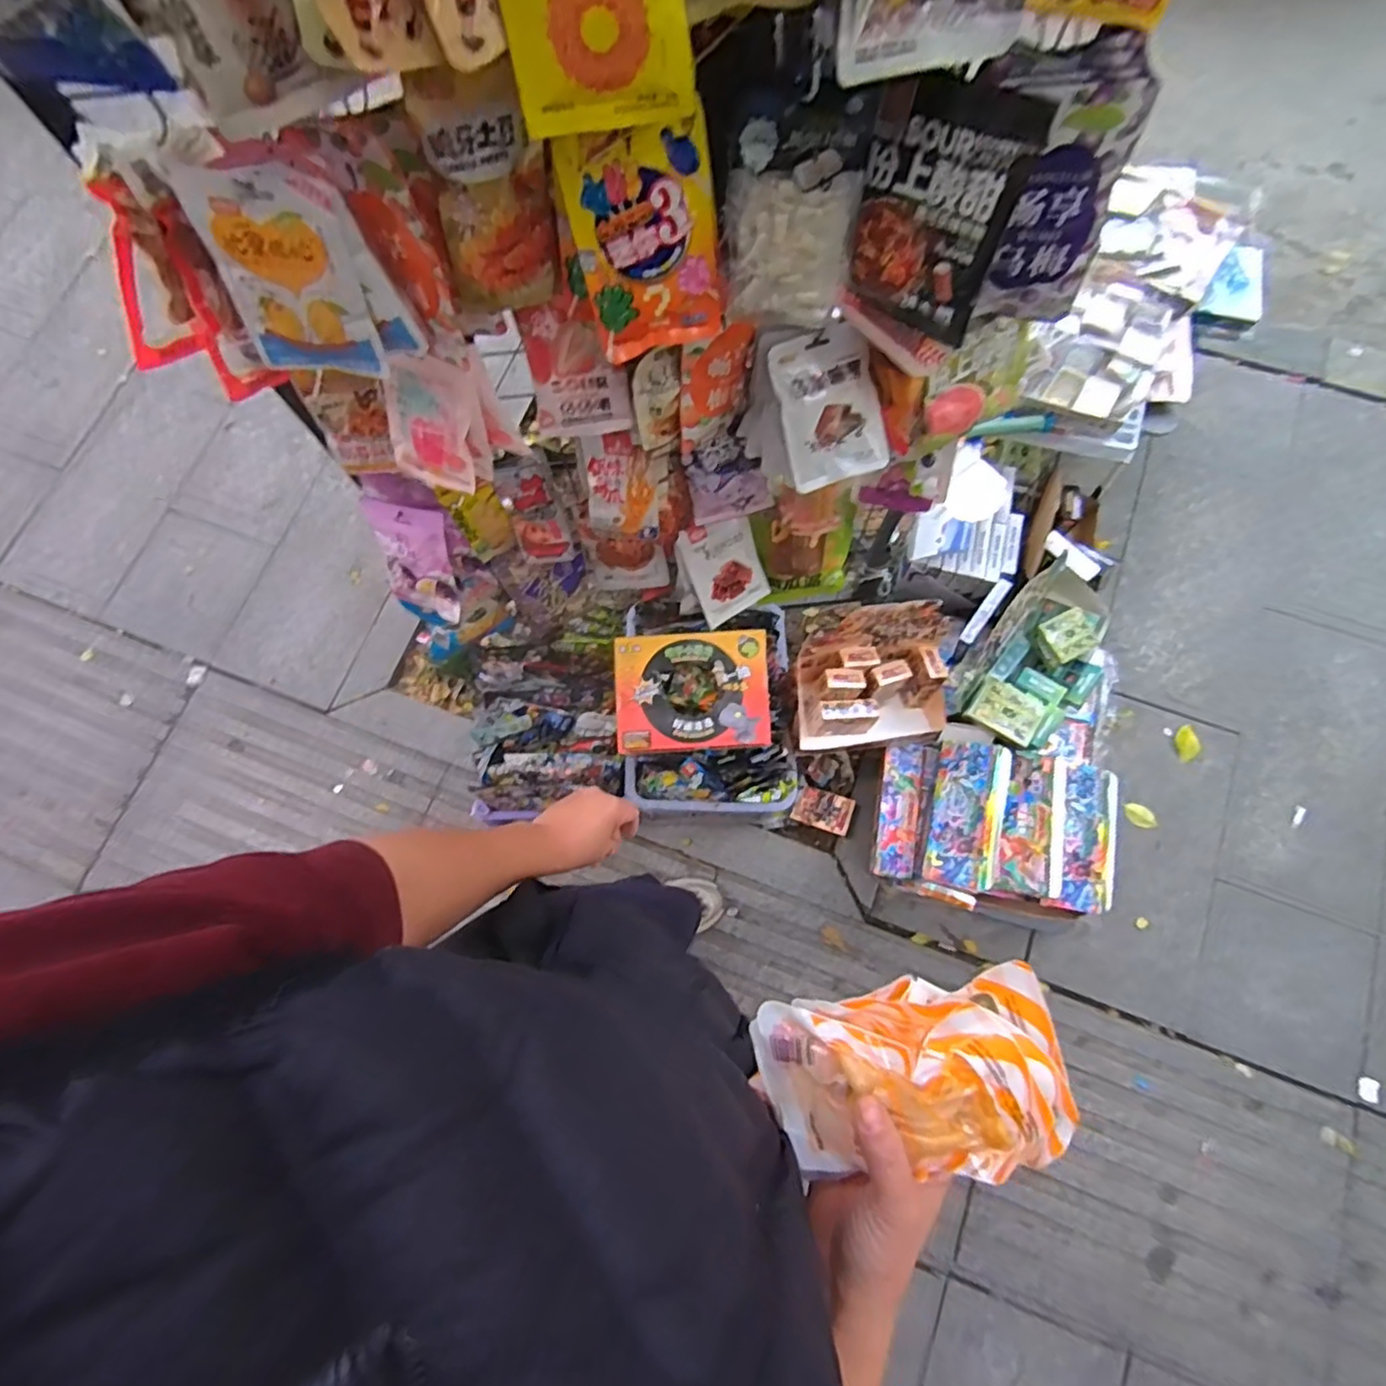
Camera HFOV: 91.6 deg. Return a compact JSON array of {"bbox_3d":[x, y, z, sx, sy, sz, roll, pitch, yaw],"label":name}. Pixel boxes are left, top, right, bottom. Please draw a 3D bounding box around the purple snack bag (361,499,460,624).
[{"bbox_3d":[-0.377,-0.176,0.926,0.101,0.176,0.024,6,41,9],"label":"purple snack bag"}]

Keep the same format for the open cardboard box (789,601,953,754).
[{"bbox_3d":[0.324,-0.021,1.224,0.300,0.172,0.221,-8,75,-1],"label":"open cardboard box"}]

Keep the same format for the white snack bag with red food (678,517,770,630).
[{"bbox_3d":[0.052,-0.201,1.084,0.120,0.169,0.015,-30,33,-9],"label":"white snack bag with red food"}]

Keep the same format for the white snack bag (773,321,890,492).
[{"bbox_3d":[0.149,-0.310,0.738,0.107,0.019,0.154,-19,113,-1],"label":"white snack bag"}]

